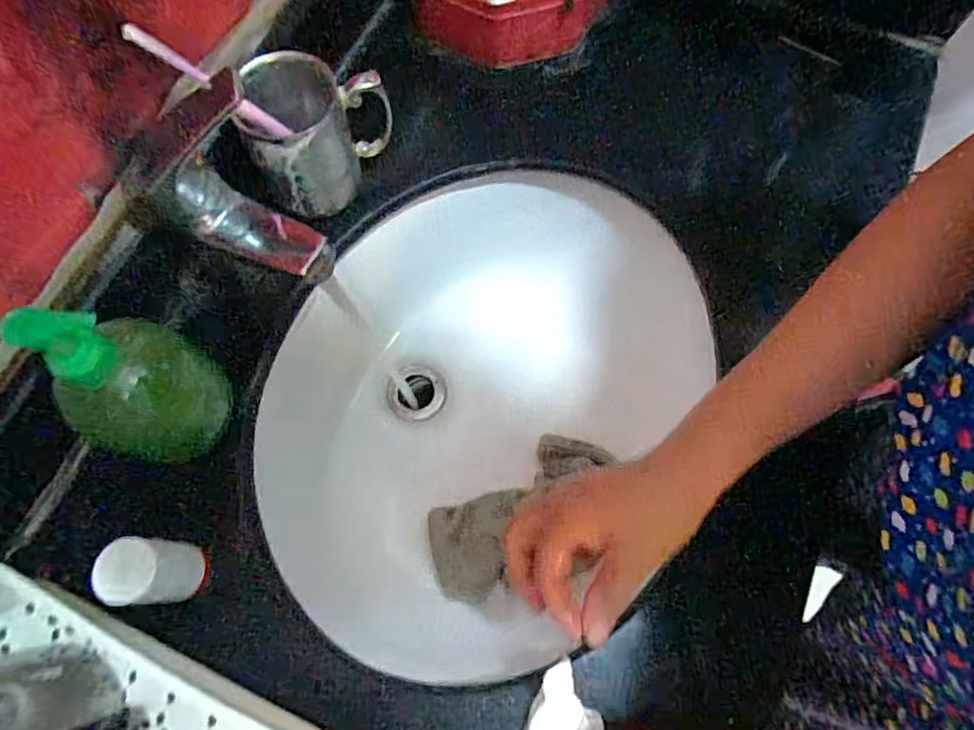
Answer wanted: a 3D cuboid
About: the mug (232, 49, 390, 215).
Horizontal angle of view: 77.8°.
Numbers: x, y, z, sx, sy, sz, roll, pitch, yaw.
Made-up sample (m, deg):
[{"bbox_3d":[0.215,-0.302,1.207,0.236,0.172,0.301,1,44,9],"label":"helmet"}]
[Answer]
[{"bbox_3d":[-0.127,-0.178,0.467,0.106,0.090,0.080,-15,71,-8],"label":"mug"}]

